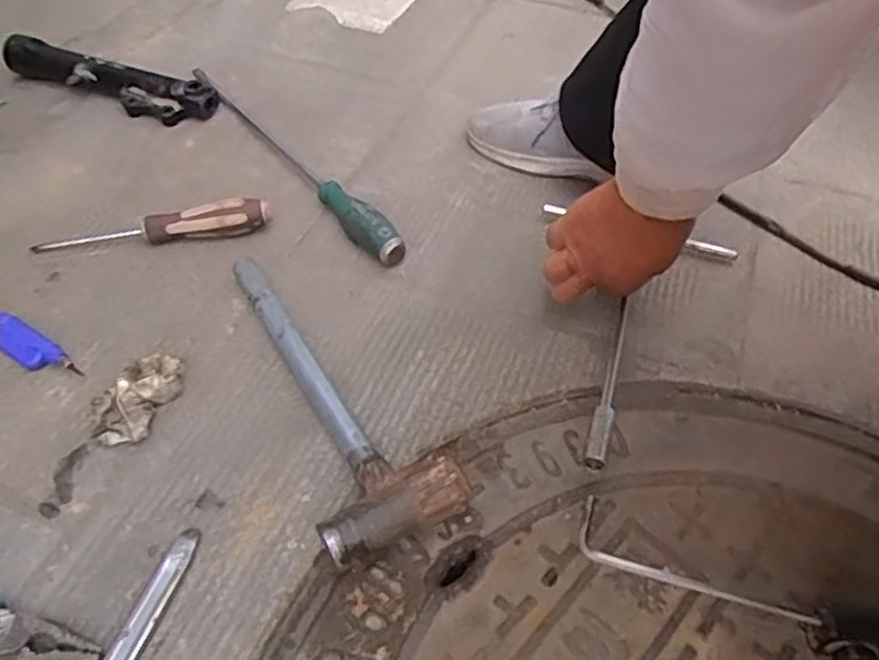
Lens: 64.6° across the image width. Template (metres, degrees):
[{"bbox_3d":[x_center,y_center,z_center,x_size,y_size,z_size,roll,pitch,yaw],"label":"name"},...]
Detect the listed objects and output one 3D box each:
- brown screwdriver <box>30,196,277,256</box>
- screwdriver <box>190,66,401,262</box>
[{"bbox_3d":[-0.259,-0.097,0.627,0.205,0.035,0.027,-5,49,-9],"label":"brown screwdriver"},{"bbox_3d":[-0.161,-0.184,0.710,0.030,0.035,0.389,-29,57,-26],"label":"screwdriver"}]

